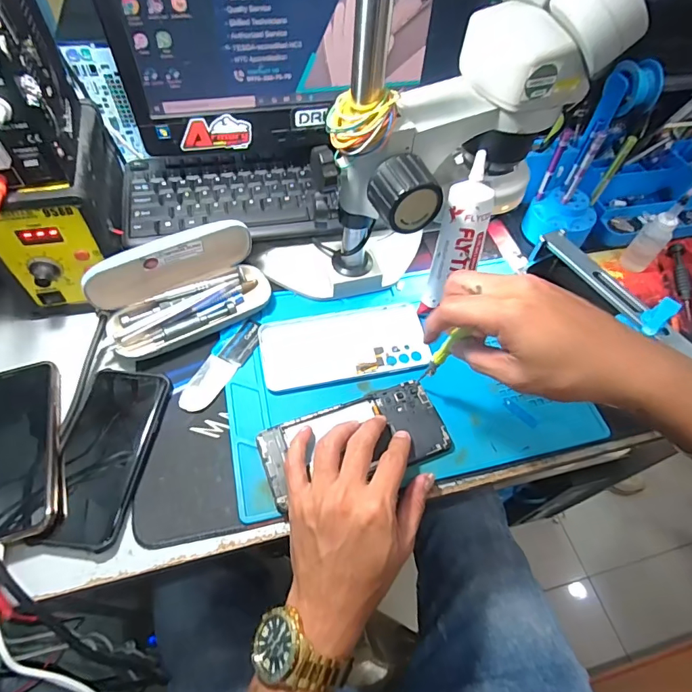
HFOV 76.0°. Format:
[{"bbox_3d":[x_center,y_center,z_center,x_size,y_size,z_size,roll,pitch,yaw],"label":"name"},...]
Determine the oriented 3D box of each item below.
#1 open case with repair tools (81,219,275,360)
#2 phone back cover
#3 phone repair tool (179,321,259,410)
[{"bbox_3d":[-0.158,-0.057,0.431,0.162,0.070,0.078,-31,64,-22],"label":"open case with repair tools"},{"bbox_3d":[-0.001,-0.001,0.450,0.164,0.010,0.075,-9,57,-9],"label":"phone back cover"},{"bbox_3d":[-0.119,0.017,0.429,0.032,0.006,0.107,27,59,13],"label":"phone repair tool"}]

